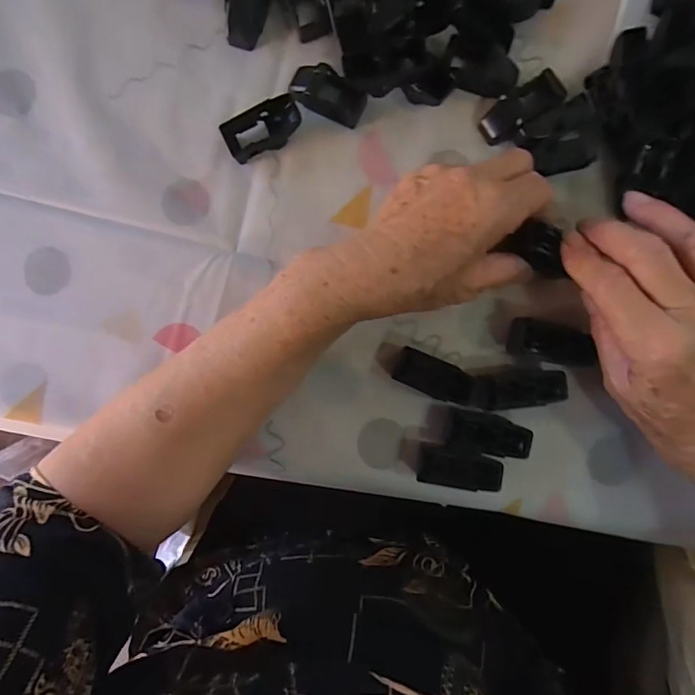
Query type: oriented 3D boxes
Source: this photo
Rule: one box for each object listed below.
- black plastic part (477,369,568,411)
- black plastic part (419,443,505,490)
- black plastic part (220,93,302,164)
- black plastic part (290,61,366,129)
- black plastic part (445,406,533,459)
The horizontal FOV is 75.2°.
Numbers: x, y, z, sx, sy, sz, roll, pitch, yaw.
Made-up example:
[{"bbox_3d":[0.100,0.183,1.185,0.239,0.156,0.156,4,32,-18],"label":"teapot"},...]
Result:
[{"bbox_3d":[0.106,0.026,0.281,0.053,0.015,0.022,-4,89,4],"label":"black plastic part"},{"bbox_3d":[0.069,0.074,0.282,0.049,0.020,0.024,9,90,4],"label":"black plastic part"},{"bbox_3d":[-0.054,-0.140,0.290,0.049,0.017,0.025,-30,88,3],"label":"black plastic part"},{"bbox_3d":[-0.013,-0.162,0.290,0.048,0.016,0.025,30,92,3],"label":"black plastic part"},{"bbox_3d":[0.086,0.052,0.281,0.048,0.020,0.024,12,90,4],"label":"black plastic part"}]

